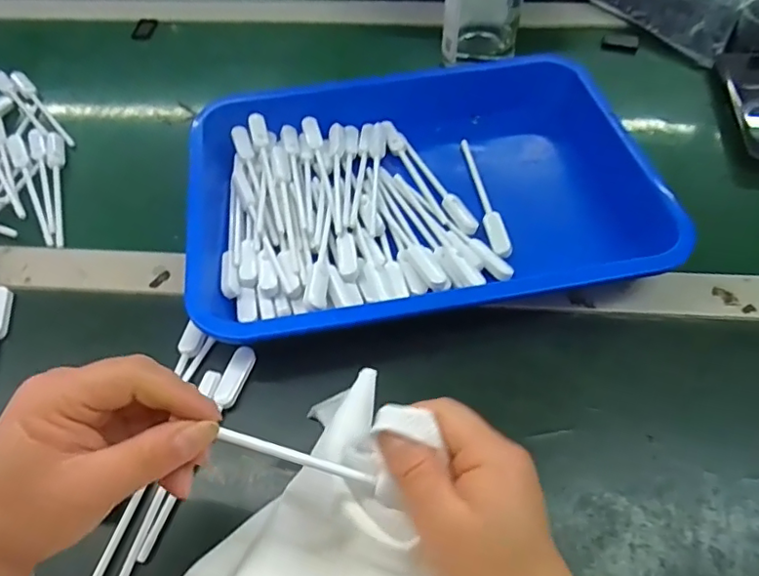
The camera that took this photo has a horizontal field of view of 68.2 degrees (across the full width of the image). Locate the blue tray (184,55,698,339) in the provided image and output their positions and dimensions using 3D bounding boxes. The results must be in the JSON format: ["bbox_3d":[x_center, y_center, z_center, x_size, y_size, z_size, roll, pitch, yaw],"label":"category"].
[{"bbox_3d":[0.030,-0.094,0.470,0.361,0.047,0.285,-8,56,-5],"label":"blue tray"}]

